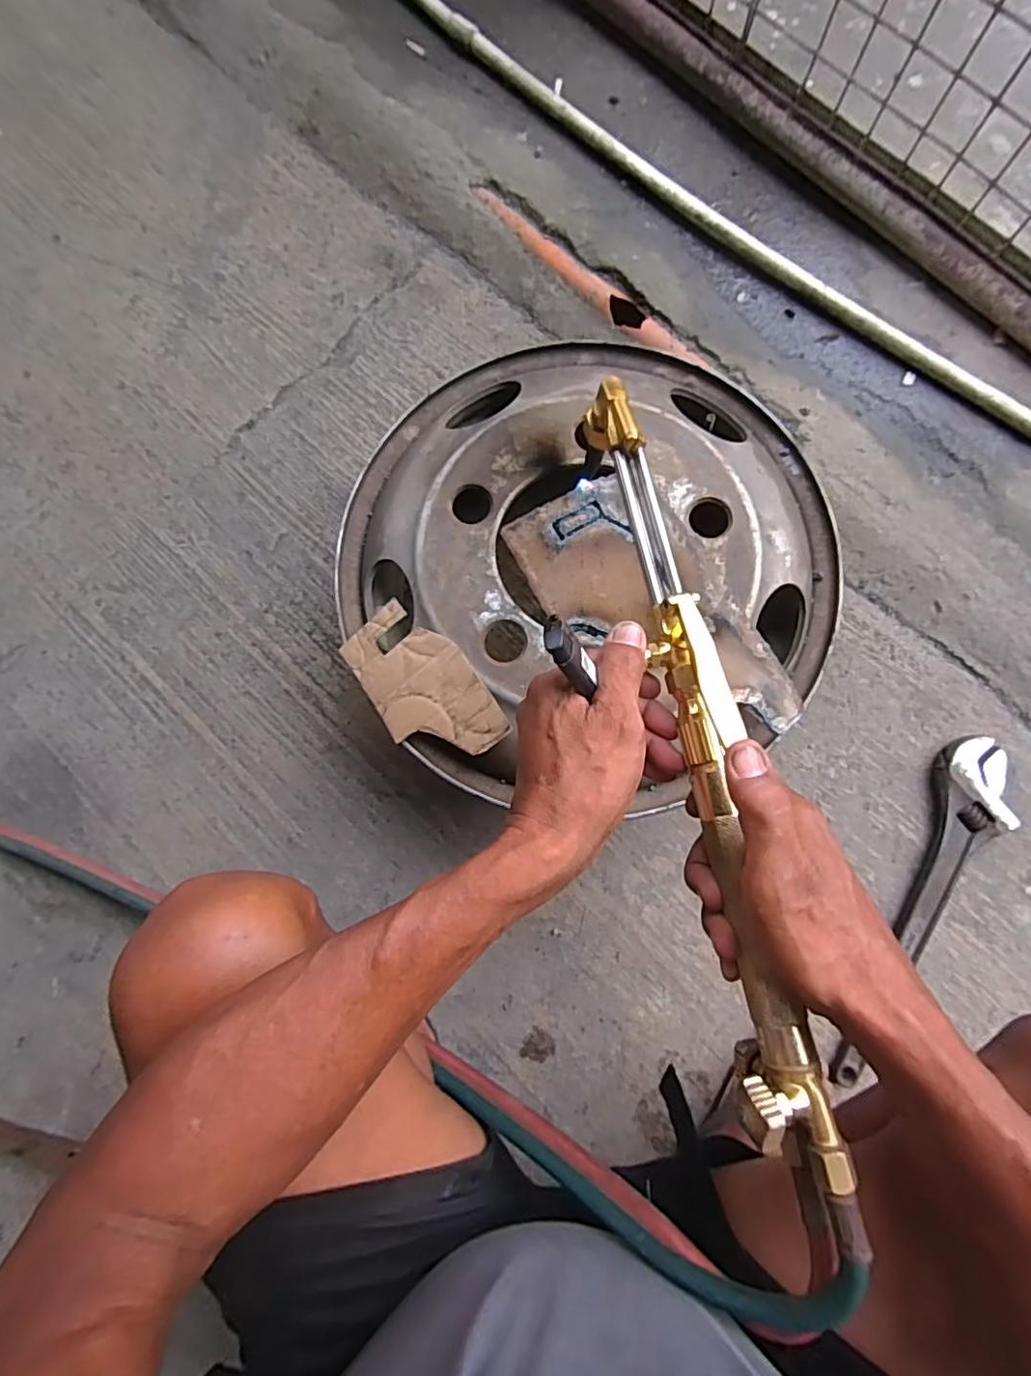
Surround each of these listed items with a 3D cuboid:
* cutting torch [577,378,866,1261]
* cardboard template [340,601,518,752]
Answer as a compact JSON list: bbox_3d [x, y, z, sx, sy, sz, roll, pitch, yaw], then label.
[{"bbox_3d":[0.099,0.036,0.319,0.041,0.050,0.480,-10,75,1],"label":"cutting torch"},{"bbox_3d":[-0.076,0.000,0.471,0.088,0.004,0.140,-37,82,16],"label":"cardboard template"}]

